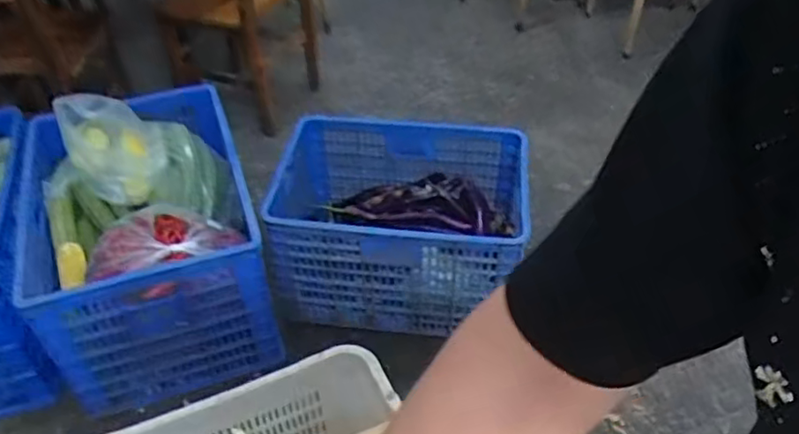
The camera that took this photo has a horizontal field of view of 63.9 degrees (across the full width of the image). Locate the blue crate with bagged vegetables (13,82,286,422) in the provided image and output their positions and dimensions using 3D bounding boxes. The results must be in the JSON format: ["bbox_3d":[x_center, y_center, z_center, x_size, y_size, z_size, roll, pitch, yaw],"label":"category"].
[{"bbox_3d":[-0.635,-0.008,1.570,0.485,0.492,0.721,-15,44,-15],"label":"blue crate with bagged vegetables"}]

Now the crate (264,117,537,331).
[{"bbox_3d":[-0.003,0.017,1.638,0.595,0.361,0.425,3,43,5],"label":"crate"}]

